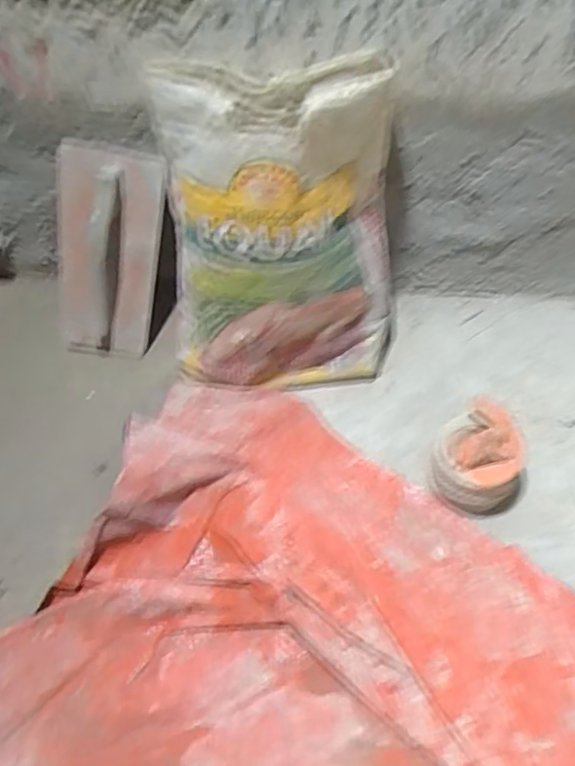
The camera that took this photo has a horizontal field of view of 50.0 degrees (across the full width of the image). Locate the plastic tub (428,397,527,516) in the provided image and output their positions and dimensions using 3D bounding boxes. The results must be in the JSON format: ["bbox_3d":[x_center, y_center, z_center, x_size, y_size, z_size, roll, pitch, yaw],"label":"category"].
[{"bbox_3d":[0.263,0.102,0.841,0.130,0.111,0.123,-2,57,2],"label":"plastic tub"}]

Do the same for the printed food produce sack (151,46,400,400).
[{"bbox_3d":[-0.012,-0.191,0.851,0.309,0.406,0.206,-1,57,3],"label":"printed food produce sack"}]

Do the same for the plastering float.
[{"bbox_3d":[-0.275,-0.193,0.950,0.158,0.323,0.090,31,36,21],"label":"plastering float"}]

